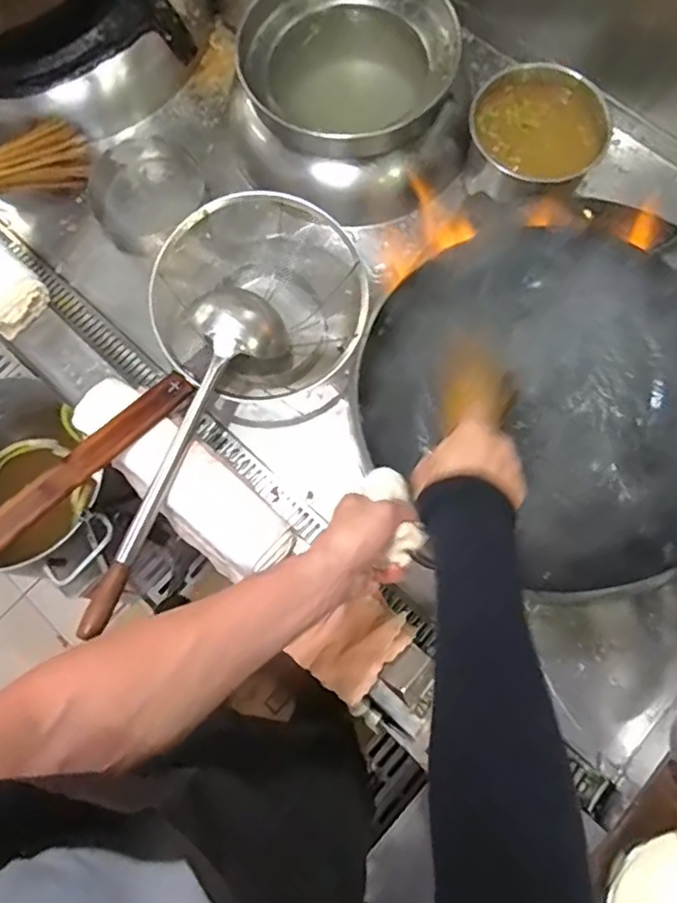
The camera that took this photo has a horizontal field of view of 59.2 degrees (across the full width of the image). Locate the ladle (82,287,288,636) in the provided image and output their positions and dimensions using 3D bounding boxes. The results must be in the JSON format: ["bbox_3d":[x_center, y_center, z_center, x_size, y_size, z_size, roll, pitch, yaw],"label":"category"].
[{"bbox_3d":[-0.211,-0.025,0.765,0.127,0.076,0.447,26,77,8],"label":"ladle"}]

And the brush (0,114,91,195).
[{"bbox_3d":[-0.504,-0.405,0.871,0.295,0.091,0.078,-34,76,-26],"label":"brush"}]

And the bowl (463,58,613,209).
[{"bbox_3d":[0.283,-0.449,0.864,0.184,0.091,0.179,0,75,1],"label":"bowl"}]

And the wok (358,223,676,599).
[{"bbox_3d":[0.264,-0.071,0.707,0.410,0.109,0.419,-38,78,-9],"label":"wok"}]

